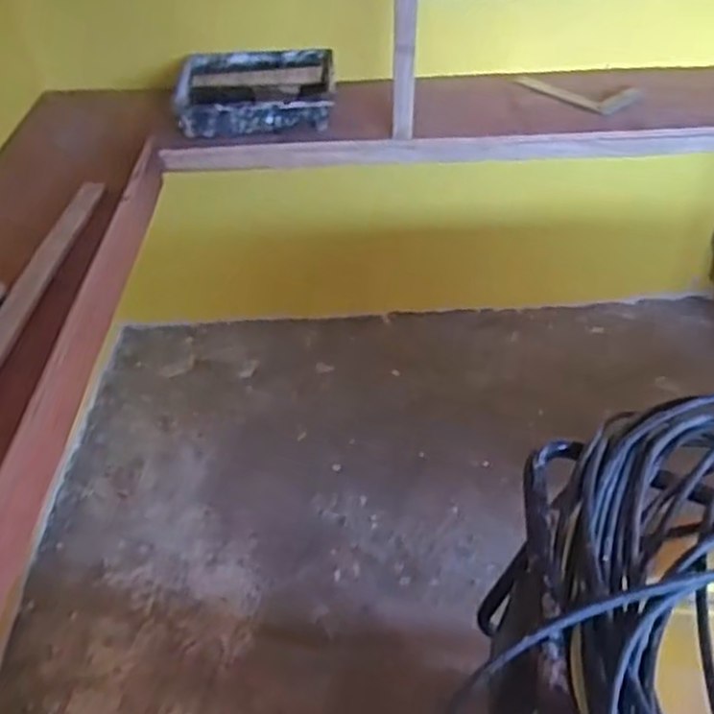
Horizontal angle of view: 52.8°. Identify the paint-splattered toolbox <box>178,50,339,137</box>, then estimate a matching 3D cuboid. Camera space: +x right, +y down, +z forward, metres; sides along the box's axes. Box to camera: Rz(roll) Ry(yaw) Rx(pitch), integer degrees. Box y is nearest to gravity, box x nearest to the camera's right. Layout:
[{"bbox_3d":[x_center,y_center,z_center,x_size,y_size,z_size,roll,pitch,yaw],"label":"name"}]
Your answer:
[{"bbox_3d":[-0.227,-0.604,1.615,0.354,0.094,0.293,-4,43,-3],"label":"paint-splattered toolbox"}]

